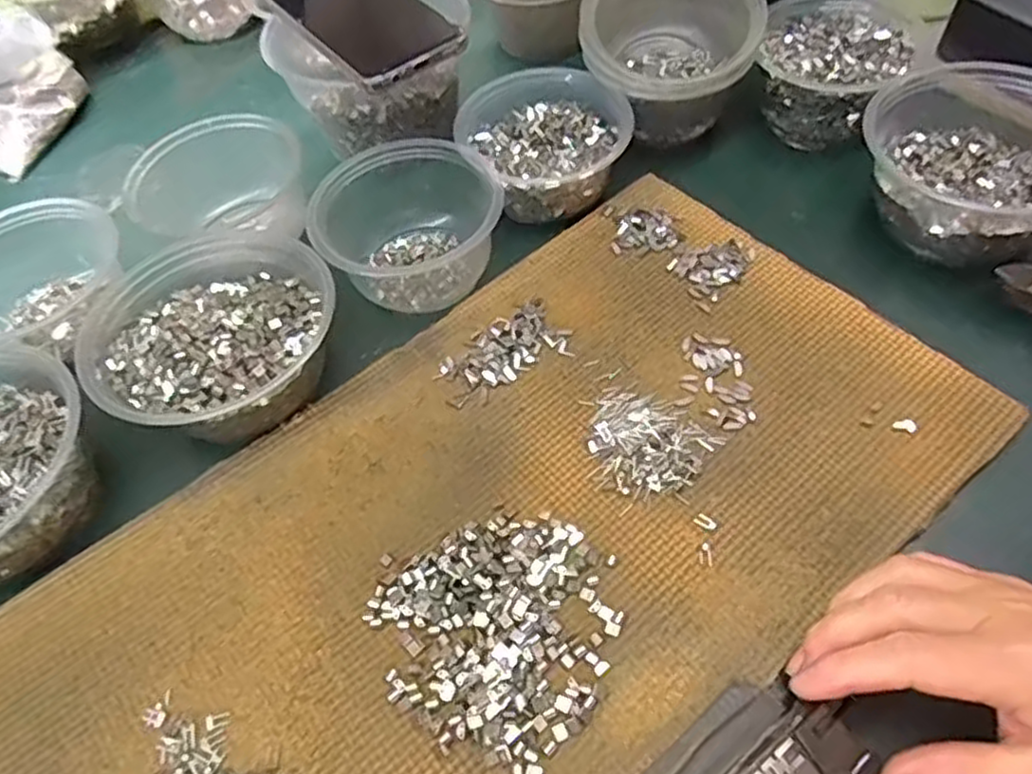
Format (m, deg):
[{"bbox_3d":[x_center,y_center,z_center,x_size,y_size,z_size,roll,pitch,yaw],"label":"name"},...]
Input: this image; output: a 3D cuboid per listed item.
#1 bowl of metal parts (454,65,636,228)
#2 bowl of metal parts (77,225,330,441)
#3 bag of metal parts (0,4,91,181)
[{"bbox_3d":[0.019,-0.168,0.495,0.105,0.050,0.113,-2,56,4],"label":"bowl of metal parts"},{"bbox_3d":[-0.173,-0.027,0.422,0.137,0.051,0.138,22,61,19],"label":"bowl of metal parts"},{"bbox_3d":[-0.414,-0.238,0.589,0.126,0.065,0.102,-41,62,-21],"label":"bag of metal parts"}]

